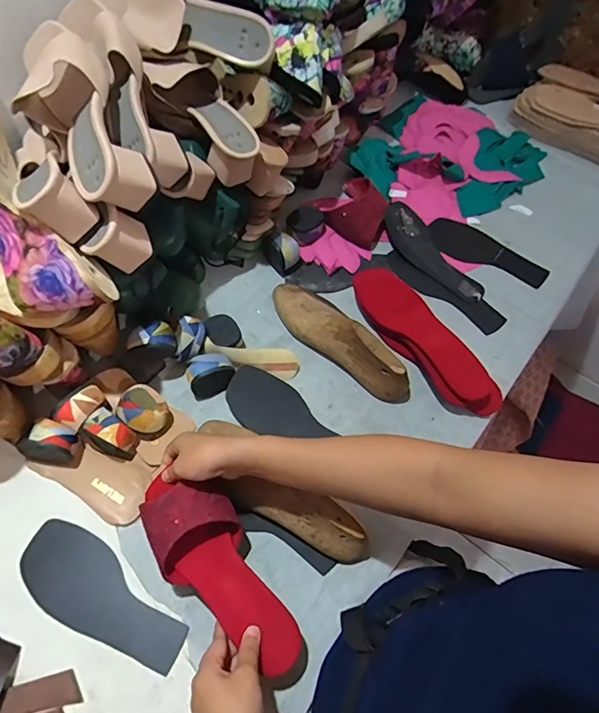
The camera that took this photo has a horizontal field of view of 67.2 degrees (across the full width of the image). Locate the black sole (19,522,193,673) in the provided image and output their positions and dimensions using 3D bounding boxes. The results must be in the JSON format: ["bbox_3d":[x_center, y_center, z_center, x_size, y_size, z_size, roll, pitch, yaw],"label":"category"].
[{"bbox_3d":[-0.216,0.259,0.490,0.205,0.007,0.077,29,63,13],"label":"black sole"}]

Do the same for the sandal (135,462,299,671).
[{"bbox_3d":[-0.084,0.215,0.467,0.087,0.042,0.222,-39,71,-21],"label":"sandal"}]

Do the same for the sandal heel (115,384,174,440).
[{"bbox_3d":[-0.195,0.071,0.574,0.054,0.054,0.053,37,66,19],"label":"sandal heel"}]

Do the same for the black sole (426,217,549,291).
[{"bbox_3d":[0.313,-0.174,0.756,0.199,0.011,0.085,35,63,17],"label":"black sole"}]

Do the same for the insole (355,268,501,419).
[{"bbox_3d":[0.177,-0.026,0.638,0.079,0.043,0.263,-33,67,-19],"label":"insole"}]

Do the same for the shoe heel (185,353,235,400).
[{"bbox_3d":[-0.119,0.023,0.606,0.065,0.041,0.047,-20,63,-13],"label":"shoe heel"}]

